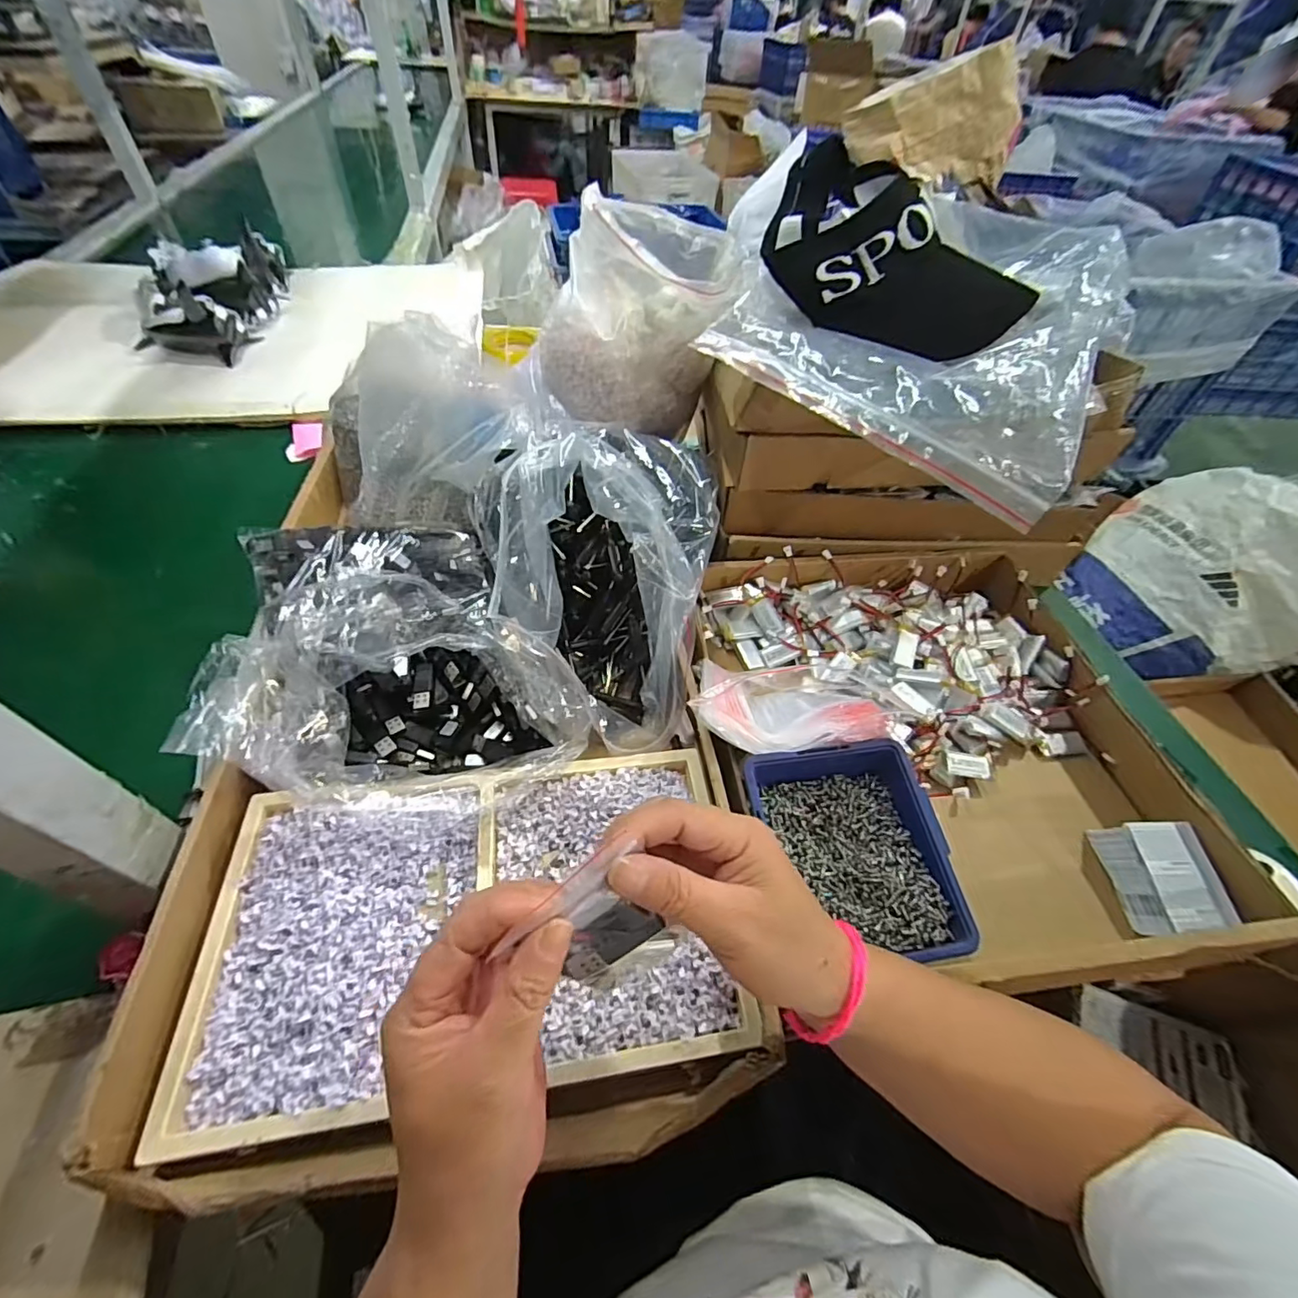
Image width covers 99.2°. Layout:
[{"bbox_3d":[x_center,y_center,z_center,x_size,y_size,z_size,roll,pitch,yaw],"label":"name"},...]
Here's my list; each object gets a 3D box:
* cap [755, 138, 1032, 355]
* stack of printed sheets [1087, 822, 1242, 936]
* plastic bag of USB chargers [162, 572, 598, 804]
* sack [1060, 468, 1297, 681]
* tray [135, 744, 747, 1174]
[{"bbox_3d":[0.210,-0.331,0.473,0.219,0.105,0.127,17,52,9],"label":"cap"},{"bbox_3d":[0.372,0.164,0.400,0.057,0.032,0.074,2,51,-3],"label":"stack of printed sheets"},{"bbox_3d":[-0.189,0.040,0.408,0.276,0.115,0.131,-12,53,-14],"label":"plastic bag of USB chargers"},{"bbox_3d":[0.997,-0.152,0.981,0.397,0.230,0.344,4,51,-1],"label":"sack"},{"bbox_3d":[-0.108,0.168,0.356,0.316,0.032,0.192,-5,52,-8],"label":"tray"}]

